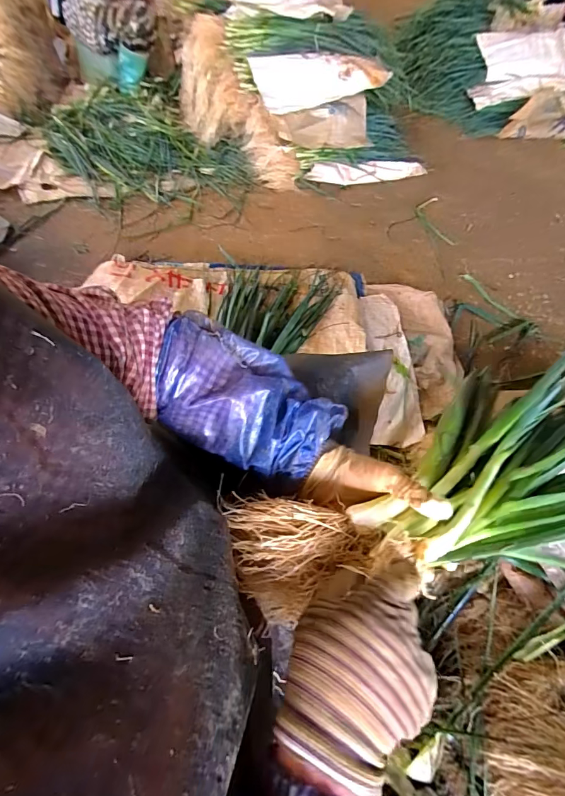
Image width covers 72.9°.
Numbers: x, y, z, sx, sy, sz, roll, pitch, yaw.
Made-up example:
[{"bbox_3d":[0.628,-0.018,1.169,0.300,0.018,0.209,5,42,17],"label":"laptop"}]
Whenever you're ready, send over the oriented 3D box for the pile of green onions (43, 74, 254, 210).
[{"bbox_3d":[-0.566,-1.053,1.586,0.665,0.148,0.832,-30,65,-23],"label":"pile of green onions"}]

